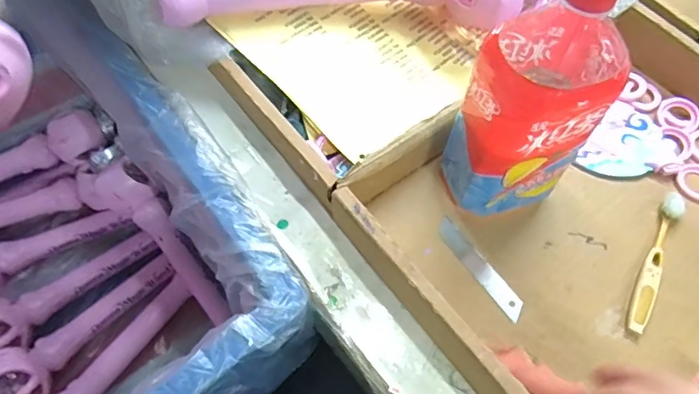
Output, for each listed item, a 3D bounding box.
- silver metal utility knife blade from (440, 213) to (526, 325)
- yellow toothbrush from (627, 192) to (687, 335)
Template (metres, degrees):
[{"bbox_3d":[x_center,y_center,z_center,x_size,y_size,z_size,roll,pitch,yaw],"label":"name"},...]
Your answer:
[{"bbox_3d":[0.107,0.057,0.427,0.018,0.004,0.095,-33,66,-17],"label":"silver metal utility knife blade"},{"bbox_3d":[0.254,0.051,0.429,0.018,0.007,0.136,28,64,14],"label":"yellow toothbrush"}]

